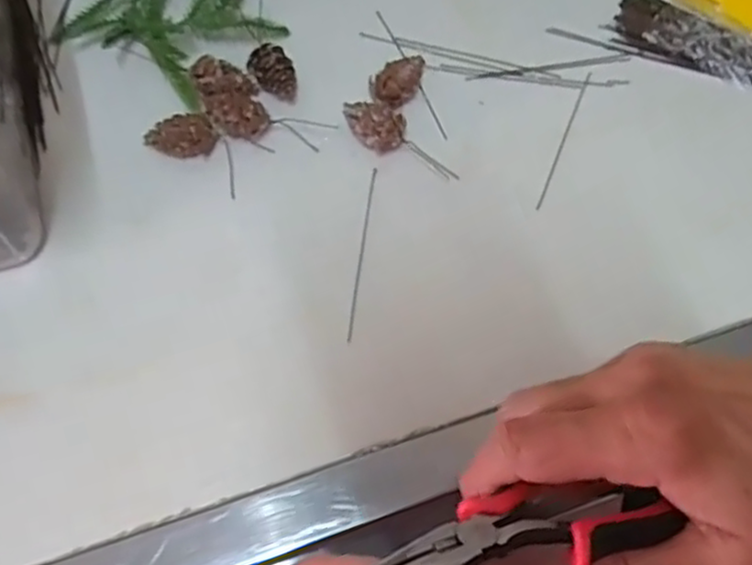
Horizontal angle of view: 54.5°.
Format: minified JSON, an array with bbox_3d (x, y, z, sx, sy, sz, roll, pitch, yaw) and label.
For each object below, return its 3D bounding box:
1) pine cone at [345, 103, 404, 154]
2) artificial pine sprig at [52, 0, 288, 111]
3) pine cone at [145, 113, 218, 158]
[{"bbox_3d":[-0.002,-0.085,0.395,0.038,0.021,0.018,31,70,11],"label":"pine cone"},{"bbox_3d":[-0.118,-0.170,0.428,0.123,0.026,0.116,30,69,10],"label":"artificial pine sprig"},{"bbox_3d":[-0.104,-0.076,0.392,0.037,0.023,0.017,-6,67,-4],"label":"pine cone"}]

